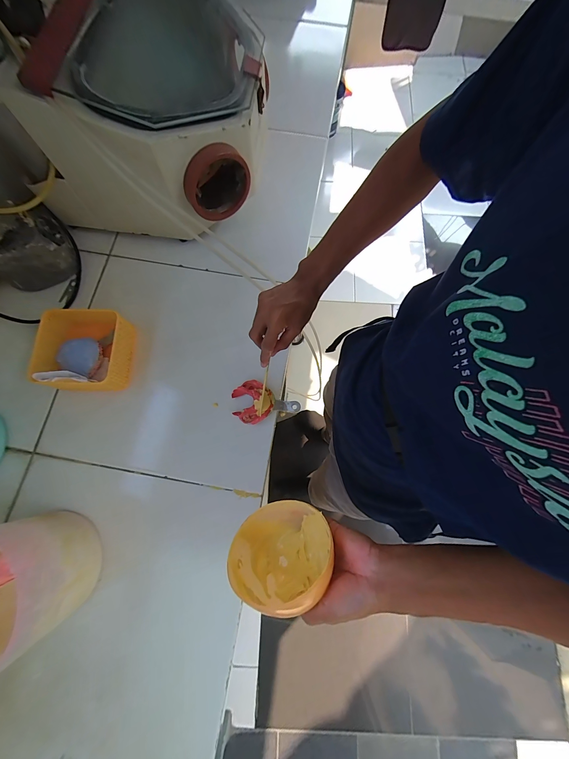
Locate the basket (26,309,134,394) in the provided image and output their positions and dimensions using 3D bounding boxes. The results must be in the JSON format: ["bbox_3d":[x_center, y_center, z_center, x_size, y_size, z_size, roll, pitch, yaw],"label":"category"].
[{"bbox_3d":[-0.346,-0.046,0.483,0.148,0.068,0.138,1,76,-1],"label":"basket"}]

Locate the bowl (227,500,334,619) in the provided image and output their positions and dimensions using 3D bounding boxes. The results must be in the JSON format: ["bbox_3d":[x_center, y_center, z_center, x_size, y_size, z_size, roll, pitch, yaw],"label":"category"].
[{"bbox_3d":[0.003,0.214,0.342,0.117,0.068,0.116,0,76,-1],"label":"bowl"}]

